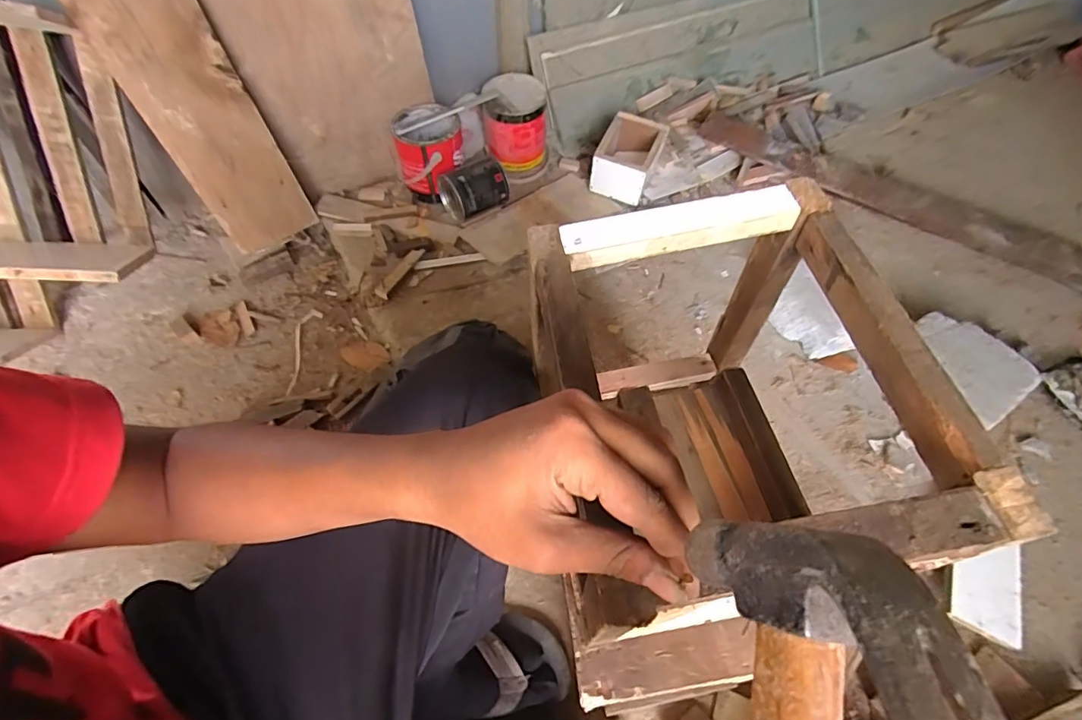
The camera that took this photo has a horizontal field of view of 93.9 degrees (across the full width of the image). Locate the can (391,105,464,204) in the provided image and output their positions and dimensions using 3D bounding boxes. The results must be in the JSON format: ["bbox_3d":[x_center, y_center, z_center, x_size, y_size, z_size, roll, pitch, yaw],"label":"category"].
[{"bbox_3d":[-0.250,-0.468,1.154,0.148,0.142,0.165,-12,58,-9],"label":"can"}]

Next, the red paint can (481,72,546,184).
[{"bbox_3d":[-0.059,-0.561,1.212,0.150,0.162,0.179,-2,56,-1],"label":"red paint can"}]

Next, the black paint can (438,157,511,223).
[{"bbox_3d":[-0.148,-0.380,1.123,0.132,0.096,0.093,-29,61,-18],"label":"black paint can"}]

